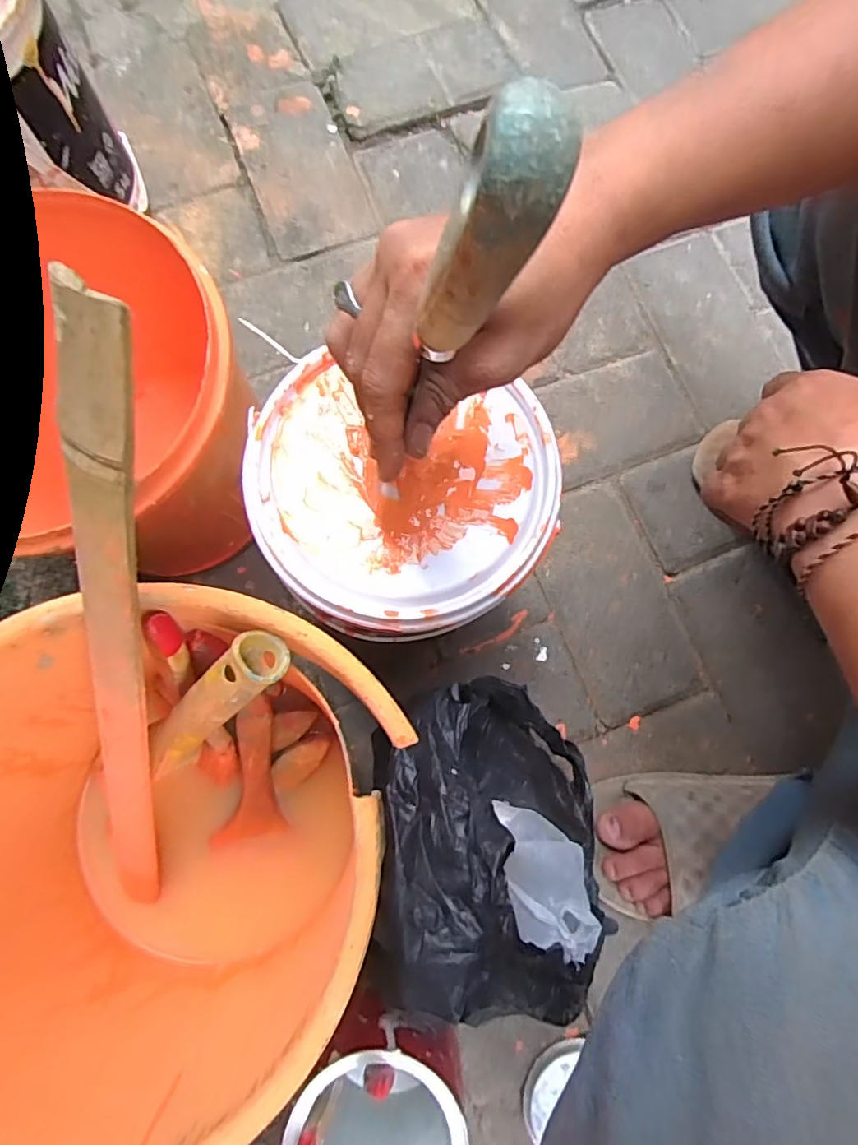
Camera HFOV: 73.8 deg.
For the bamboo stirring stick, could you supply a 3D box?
[{"bbox_3d":[-0.151,0.064,0.279,0.030,0.378,0.007,20,35,3],"label":"bamboo stirring stick"}]

